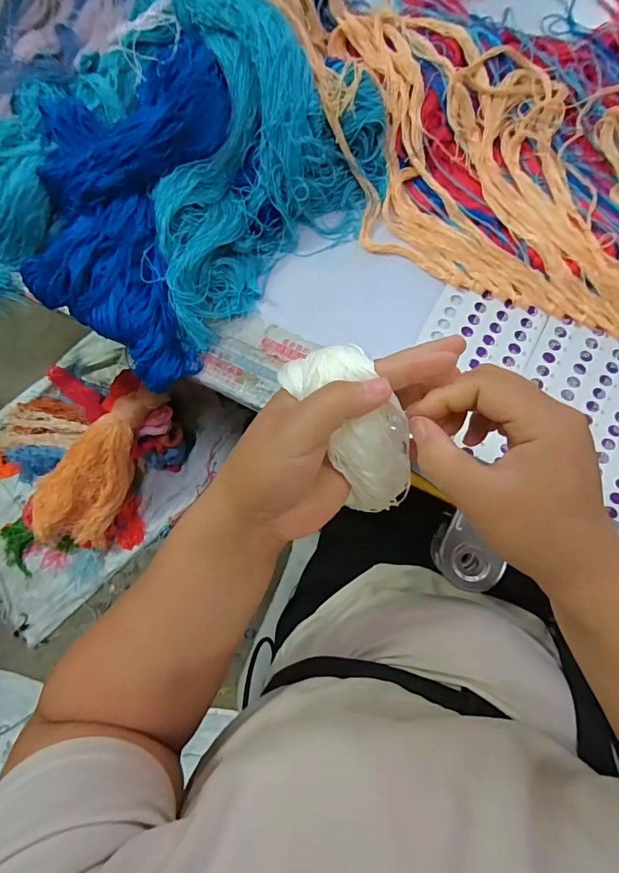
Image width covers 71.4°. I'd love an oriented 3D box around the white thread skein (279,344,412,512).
[{"bbox_3d":[0.029,-0.002,0.250,0.047,0.036,0.107,-28,112,0],"label":"white thread skein"}]

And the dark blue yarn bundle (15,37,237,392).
[{"bbox_3d":[-0.181,-0.212,0.401,0.183,0.099,0.296,10,82,7],"label":"dark blue yarn bundle"}]

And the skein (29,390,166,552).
[{"bbox_3d":[-0.460,0.072,0.946,0.186,0.107,0.438,42,109,9],"label":"skein"}]

